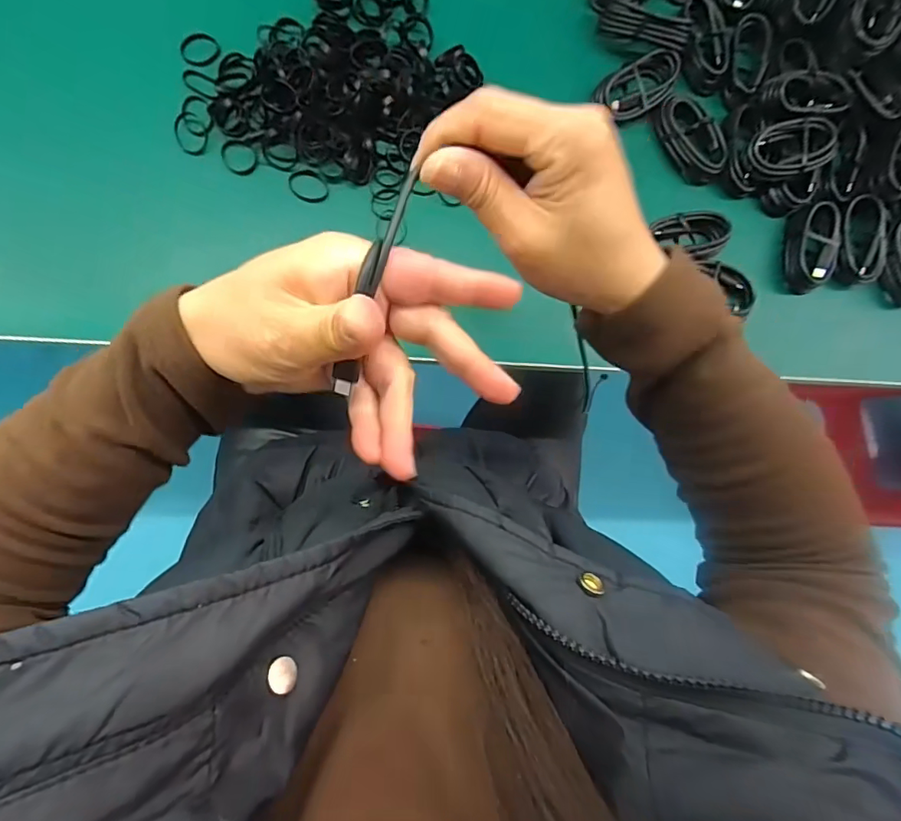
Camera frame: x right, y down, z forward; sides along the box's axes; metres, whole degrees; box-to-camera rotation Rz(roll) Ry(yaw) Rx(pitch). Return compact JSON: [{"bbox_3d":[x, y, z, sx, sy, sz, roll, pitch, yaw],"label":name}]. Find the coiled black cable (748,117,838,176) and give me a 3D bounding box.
[{"bbox_3d":[0.274,-0.209,0.406,0.072,0.023,0.041,-17,88,-8],"label":"coiled black cable"}]

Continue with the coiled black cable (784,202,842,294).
[{"bbox_3d":[0.299,-0.134,0.422,0.037,0.024,0.069,-4,86,-7],"label":"coiled black cable"}]

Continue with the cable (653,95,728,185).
[{"bbox_3d":[0.197,-0.223,0.417,0.035,0.017,0.072,-37,90,-8],"label":"cable"}]

